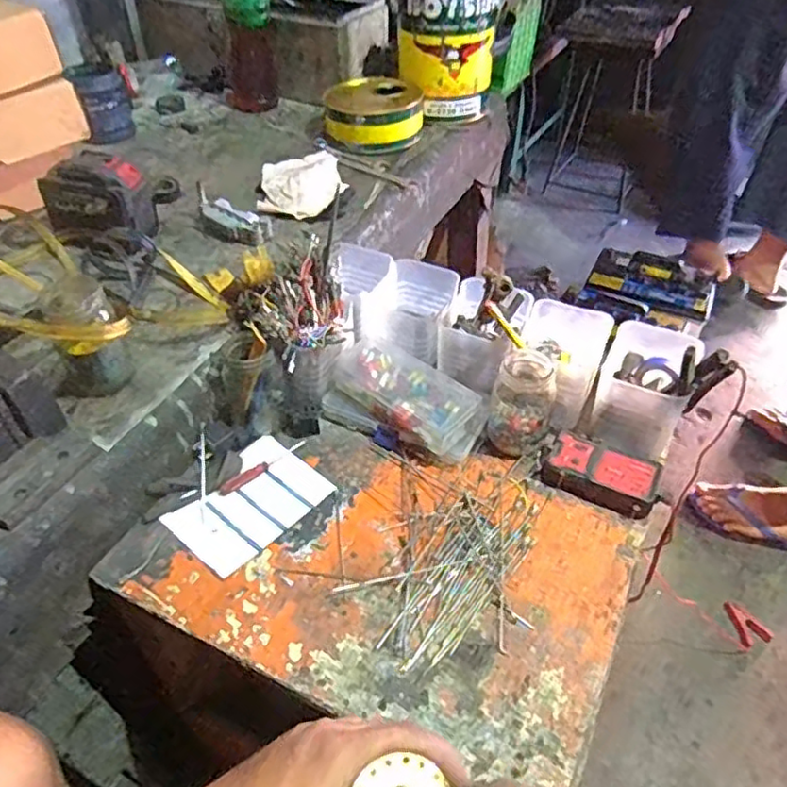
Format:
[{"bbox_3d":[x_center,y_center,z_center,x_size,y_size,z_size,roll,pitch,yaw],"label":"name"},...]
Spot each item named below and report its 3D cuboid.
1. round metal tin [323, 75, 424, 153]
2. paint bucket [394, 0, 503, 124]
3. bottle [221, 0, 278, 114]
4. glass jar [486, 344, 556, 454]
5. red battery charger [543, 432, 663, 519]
[{"bbox_3d":[-0.031,-0.469,1.071,0.156,0.061,0.152,0,45,0],"label":"round metal tin"},{"bbox_3d":[0.088,-0.617,1.077,0.162,0.252,0.172,0,45,0],"label":"paint bucket"},{"bbox_3d":[-0.255,-0.625,1.096,0.091,0.257,0.094,-9,46,-9],"label":"bottle"},{"bbox_3d":[0.132,0.009,0.657,0.061,0.093,0.067,13,46,12],"label":"glass jar"},{"bbox_3d":[0.208,0.079,0.639,0.105,0.026,0.061,21,48,19],"label":"red battery charger"}]

